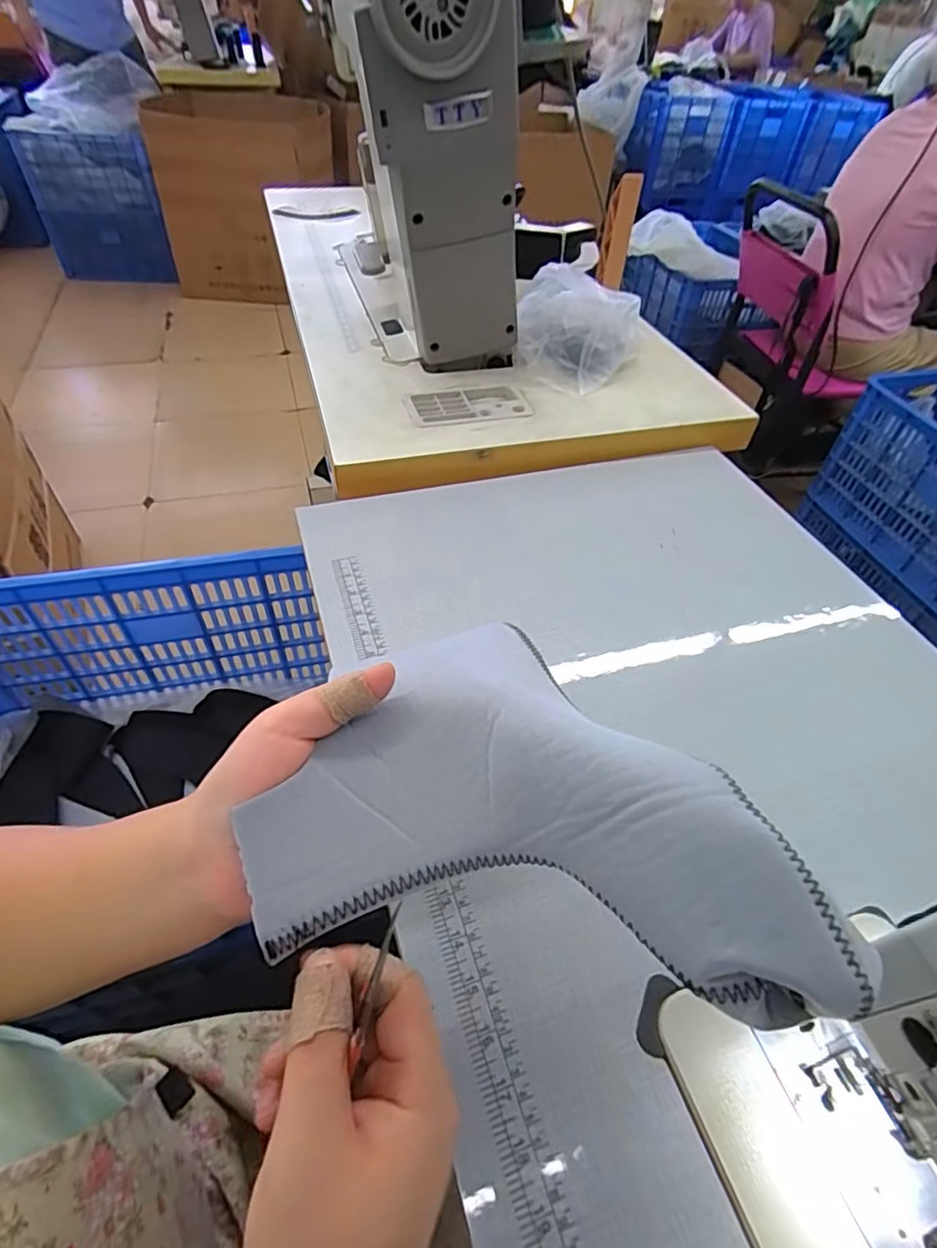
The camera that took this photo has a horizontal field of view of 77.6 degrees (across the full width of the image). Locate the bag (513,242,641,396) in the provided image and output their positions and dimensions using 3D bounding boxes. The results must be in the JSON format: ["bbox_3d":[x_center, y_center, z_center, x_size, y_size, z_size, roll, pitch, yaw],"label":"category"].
[{"bbox_3d":[0.150,-0.415,0.809,0.164,0.101,0.190,13,48,8],"label":"bag"}]

